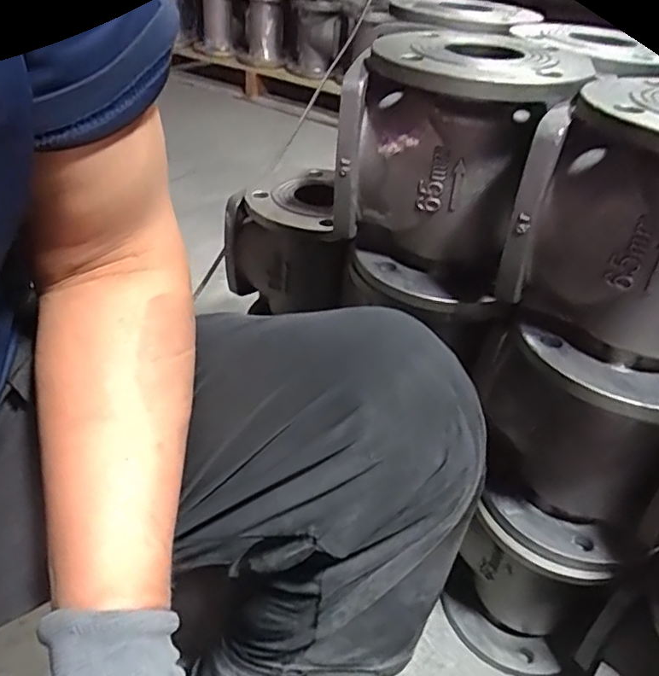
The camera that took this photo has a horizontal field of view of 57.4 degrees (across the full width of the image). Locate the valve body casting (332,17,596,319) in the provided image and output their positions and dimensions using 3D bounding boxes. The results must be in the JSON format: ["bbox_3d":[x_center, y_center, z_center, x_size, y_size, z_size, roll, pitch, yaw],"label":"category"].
[{"bbox_3d":[0.114,-0.164,0.556,0.178,0.193,0.177,21,39,21],"label":"valve body casting"}]

